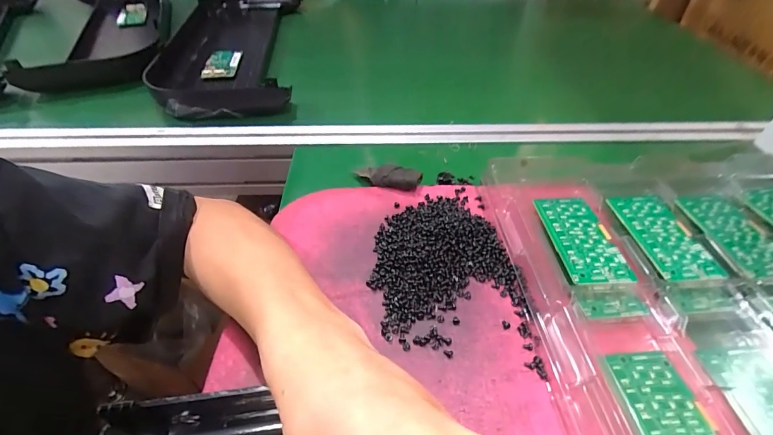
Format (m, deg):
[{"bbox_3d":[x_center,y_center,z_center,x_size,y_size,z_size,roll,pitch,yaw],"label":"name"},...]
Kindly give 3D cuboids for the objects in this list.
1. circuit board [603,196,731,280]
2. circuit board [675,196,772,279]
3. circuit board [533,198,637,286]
[{"bbox_3d":[0.226,0.013,0.305,0.049,0.004,0.091,-1,44,-2],"label":"circuit board"},{"bbox_3d":[0.294,0.013,0.310,0.052,0.004,0.088,-3,44,-4],"label":"circuit board"},{"bbox_3d":[0.158,0.016,0.301,0.048,0.006,0.091,-1,44,-2],"label":"circuit board"}]

